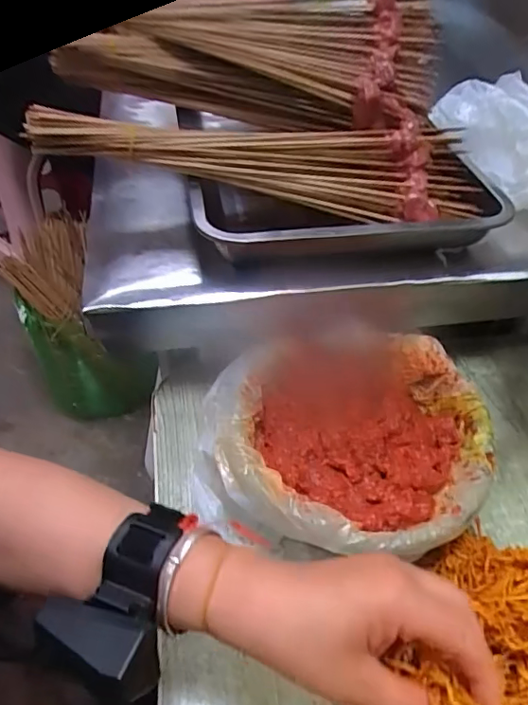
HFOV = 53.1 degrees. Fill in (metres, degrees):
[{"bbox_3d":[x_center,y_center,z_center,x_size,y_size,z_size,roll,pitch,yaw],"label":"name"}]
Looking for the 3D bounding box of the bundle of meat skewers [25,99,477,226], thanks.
[{"bbox_3d":[-0.001,-0.191,0.506,0.386,0.074,0.116,7,47,4],"label":"bundle of meat skewers"}]

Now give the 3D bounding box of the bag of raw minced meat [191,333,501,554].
[{"bbox_3d":[0.065,0.076,0.458,0.227,0.075,0.211,7,47,4],"label":"bag of raw minced meat"}]

